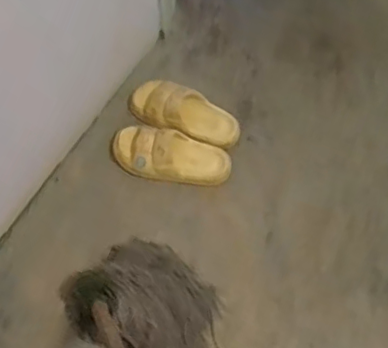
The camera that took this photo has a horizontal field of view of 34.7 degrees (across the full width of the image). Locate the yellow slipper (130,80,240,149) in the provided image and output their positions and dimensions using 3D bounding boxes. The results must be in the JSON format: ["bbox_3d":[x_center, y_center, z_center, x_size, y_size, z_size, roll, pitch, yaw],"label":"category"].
[{"bbox_3d":[-0.030,-0.138,1.457,0.274,0.086,0.112,26,70,12],"label":"yellow slipper"}]

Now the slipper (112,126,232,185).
[{"bbox_3d":[-0.053,-0.039,1.408,0.261,0.080,0.106,14,68,7],"label":"slipper"}]

